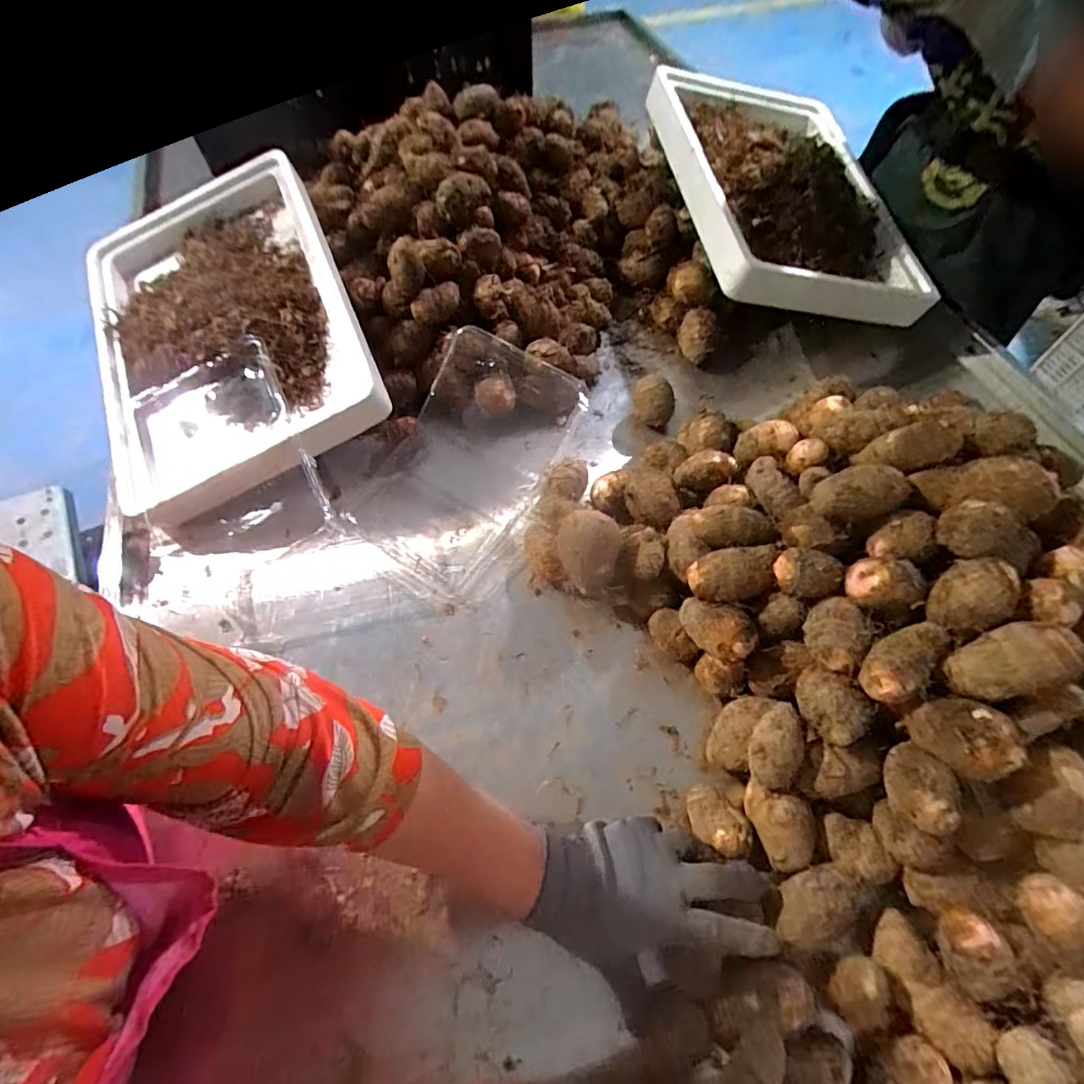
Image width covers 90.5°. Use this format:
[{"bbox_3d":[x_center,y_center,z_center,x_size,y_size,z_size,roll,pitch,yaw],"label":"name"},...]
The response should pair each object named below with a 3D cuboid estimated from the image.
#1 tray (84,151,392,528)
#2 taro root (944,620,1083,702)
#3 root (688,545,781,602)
[{"bbox_3d":[-0.382,-0.263,0.627,0.304,0.063,0.442,-25,71,1],"label":"tray"},{"bbox_3d":[0.321,0.083,0.370,0.078,0.042,0.043,-34,64,26],"label":"taro root"},{"bbox_3d":[0.164,0.029,0.467,0.074,0.041,0.044,-9,61,-5],"label":"root"}]

